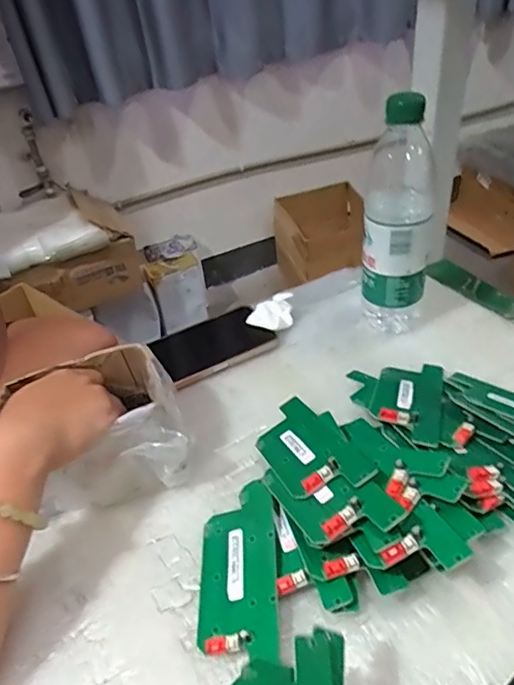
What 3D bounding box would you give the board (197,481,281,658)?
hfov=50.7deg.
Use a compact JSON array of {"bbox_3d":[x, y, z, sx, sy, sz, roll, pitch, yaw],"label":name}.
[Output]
[{"bbox_3d":[-0.014,0.150,0.369,0.053,0.010,0.124,-16,38,13],"label":"board"}]

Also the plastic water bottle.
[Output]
[{"bbox_3d":[0.133,-0.110,0.514,0.058,0.220,0.059,2,39,11],"label":"plastic water bottle"}]

